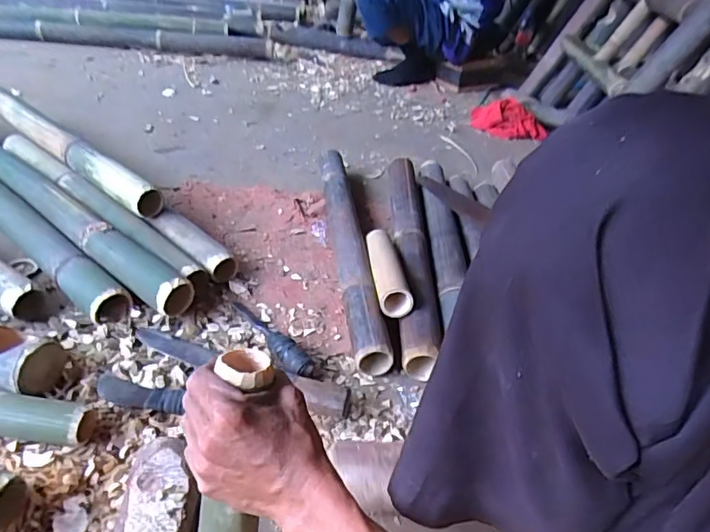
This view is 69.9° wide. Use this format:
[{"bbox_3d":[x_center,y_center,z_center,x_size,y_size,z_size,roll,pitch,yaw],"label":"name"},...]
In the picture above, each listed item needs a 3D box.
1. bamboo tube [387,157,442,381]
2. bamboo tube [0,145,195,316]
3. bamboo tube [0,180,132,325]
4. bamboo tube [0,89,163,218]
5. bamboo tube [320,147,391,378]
[{"bbox_3d":[0.102,-0.046,0.945,0.069,0.071,0.595,6,36,-4],"label":"bamboo tube"},{"bbox_3d":[-0.508,-0.087,0.896,0.662,0.071,0.069,31,41,27],"label":"bamboo tube"},{"bbox_3d":[-0.588,-0.077,0.876,0.639,0.056,0.067,31,41,27],"label":"bamboo tube"},{"bbox_3d":[-0.599,-0.248,1.030,0.630,0.055,0.052,31,41,27],"label":"bamboo tube"},{"bbox_3d":[-0.018,-0.065,0.949,0.062,0.063,0.634,1,37,-11],"label":"bamboo tube"}]

